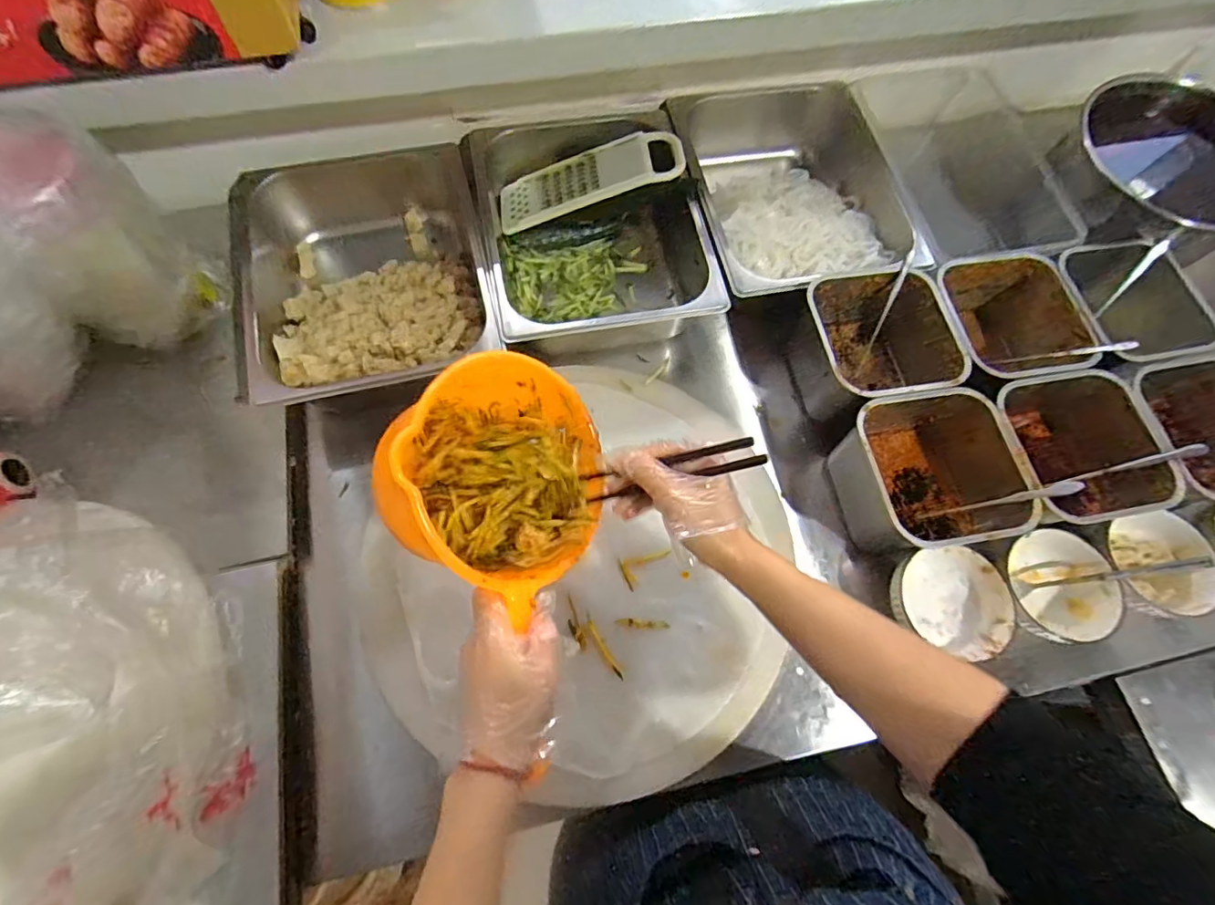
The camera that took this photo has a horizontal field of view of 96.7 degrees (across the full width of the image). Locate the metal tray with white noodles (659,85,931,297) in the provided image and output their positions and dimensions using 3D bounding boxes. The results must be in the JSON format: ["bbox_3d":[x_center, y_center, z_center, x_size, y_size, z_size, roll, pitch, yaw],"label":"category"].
[{"bbox_3d":[0.238,-0.340,0.730,0.265,0.097,0.325,-11,70,-7],"label":"metal tray with white noodles"}]

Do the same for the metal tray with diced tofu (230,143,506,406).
[{"bbox_3d":[-0.298,-0.202,0.665,0.300,0.105,0.327,-14,70,-8],"label":"metal tray with diced tofu"}]

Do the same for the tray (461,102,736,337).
[{"bbox_3d":[-0.022,-0.285,0.703,0.266,0.105,0.335,-11,70,-7],"label":"tray"}]

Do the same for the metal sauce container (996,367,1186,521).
[{"bbox_3d":[0.498,0.004,0.611,0.165,0.112,0.166,-11,70,-7],"label":"metal sauce container"}]

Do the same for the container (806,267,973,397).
[{"bbox_3d":[0.308,-0.123,0.640,0.157,0.103,0.163,1,69,-2],"label":"container"}]

